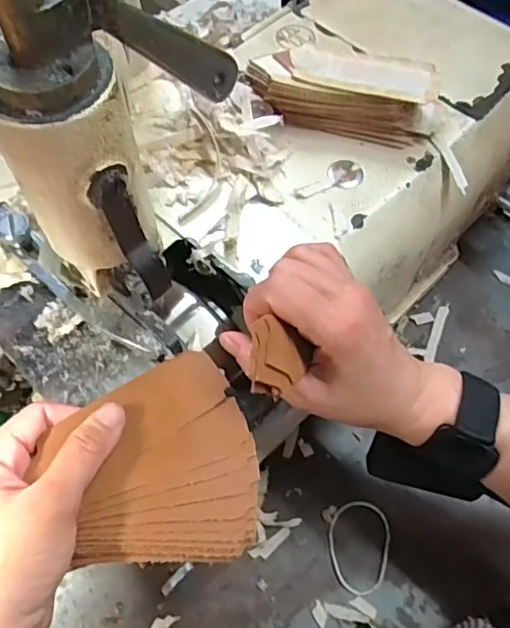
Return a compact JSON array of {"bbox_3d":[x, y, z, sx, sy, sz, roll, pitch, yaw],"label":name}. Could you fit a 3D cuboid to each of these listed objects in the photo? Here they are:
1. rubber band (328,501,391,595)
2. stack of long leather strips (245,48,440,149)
[{"bbox_3d":[0.075,0.167,0.407,0.045,0.004,0.062,13,64,5],"label":"rubber band"},{"bbox_3d":[0.062,-0.153,0.395,0.131,0.040,0.045,12,64,5],"label":"stack of long leather strips"}]

